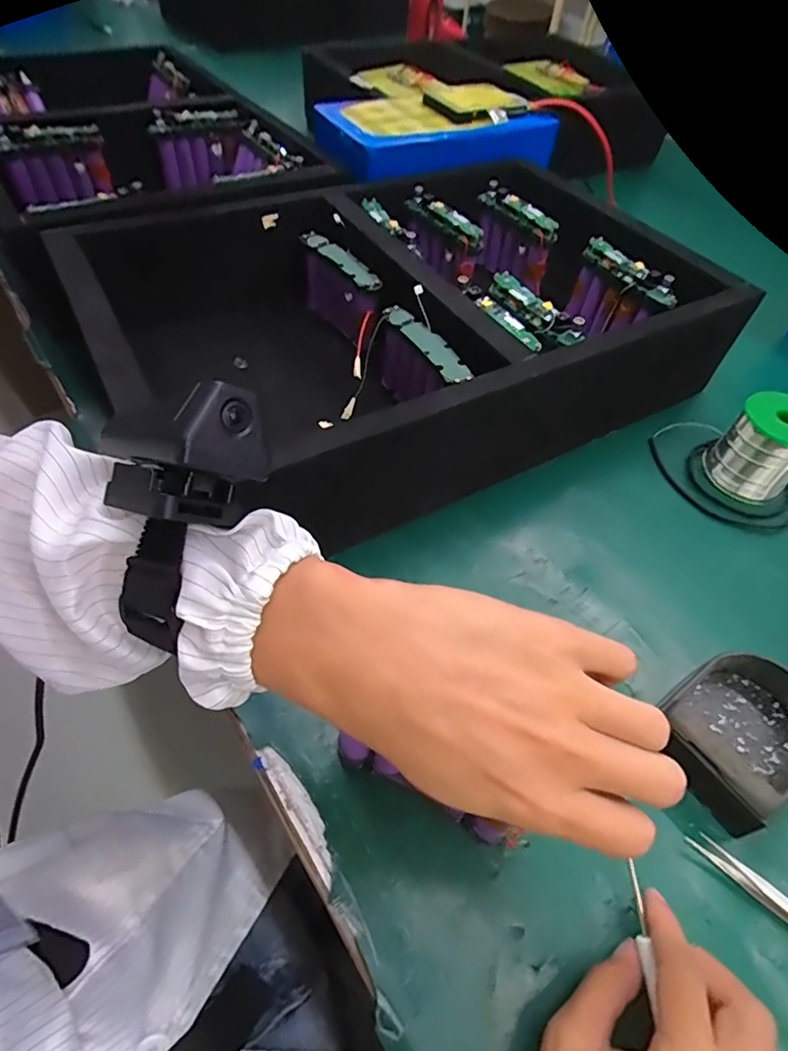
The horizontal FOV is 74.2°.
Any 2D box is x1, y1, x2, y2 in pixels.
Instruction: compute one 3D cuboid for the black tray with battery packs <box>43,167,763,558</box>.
[{"bbox_3d":[0.018,-0.201,0.511,0.523,0.124,0.355,-24,59,-21],"label":"black tray with battery packs"}]

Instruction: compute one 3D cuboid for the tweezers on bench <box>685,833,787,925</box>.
[{"bbox_3d":[0.213,0.207,0.281,0.104,0.005,0.012,37,59,21],"label":"tweezers on bench"}]

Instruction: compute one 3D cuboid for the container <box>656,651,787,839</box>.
[{"bbox_3d":[0.219,0.123,0.327,0.101,0.037,0.074,-27,60,-23],"label":"container"}]

